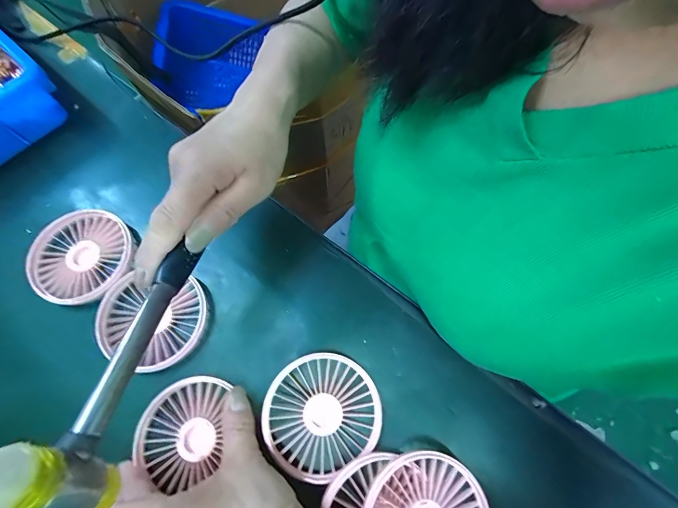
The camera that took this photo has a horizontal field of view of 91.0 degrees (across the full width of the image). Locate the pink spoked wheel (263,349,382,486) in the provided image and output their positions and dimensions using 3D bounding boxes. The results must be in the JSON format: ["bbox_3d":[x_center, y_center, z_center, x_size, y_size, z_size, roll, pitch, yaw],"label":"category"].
[{"bbox_3d":[-0.013,0.123,0.258,0.086,0.016,0.082,0,71,1],"label":"pink spoked wheel"}]

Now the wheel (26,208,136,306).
[{"bbox_3d":[-0.233,0.003,0.303,0.088,0.014,0.086,0,71,1],"label":"wheel"}]

